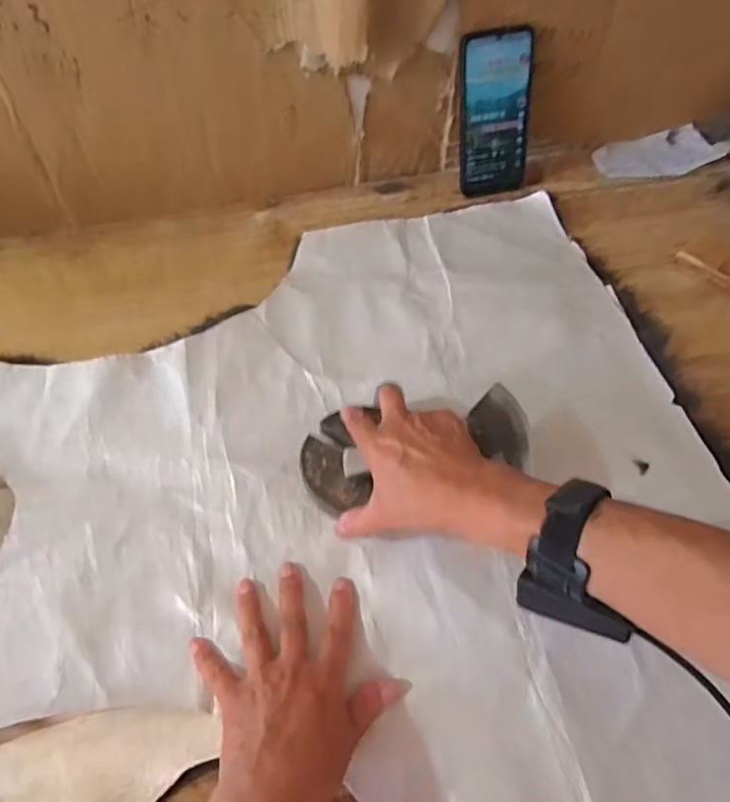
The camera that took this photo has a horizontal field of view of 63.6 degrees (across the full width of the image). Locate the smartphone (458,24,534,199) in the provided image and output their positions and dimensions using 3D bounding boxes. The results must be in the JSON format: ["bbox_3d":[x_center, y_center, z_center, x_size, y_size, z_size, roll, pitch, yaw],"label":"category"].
[{"bbox_3d":[0.147,-0.319,0.658,0.083,0.166,0.016,-14,40,-4],"label":"smartphone"}]

